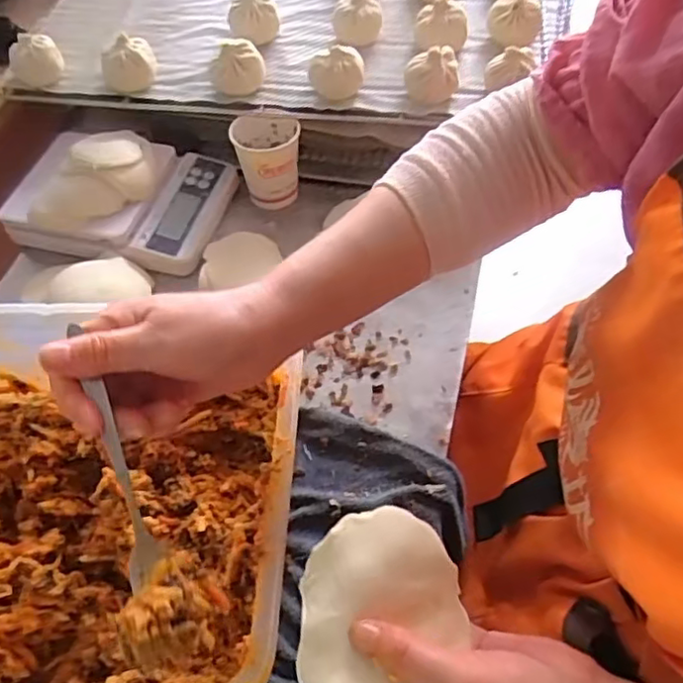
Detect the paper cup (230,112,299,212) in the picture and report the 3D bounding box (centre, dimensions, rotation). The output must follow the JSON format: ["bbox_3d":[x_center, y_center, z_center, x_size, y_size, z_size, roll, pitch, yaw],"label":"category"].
[{"bbox_3d":[-0.079,-0.195,0.677,0.069,0.081,0.062,-13,55,-8],"label":"paper cup"}]

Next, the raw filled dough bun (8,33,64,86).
[{"bbox_3d":[-0.343,-0.317,0.700,0.056,0.048,0.052,-22,57,-14],"label":"raw filled dough bun"}]

